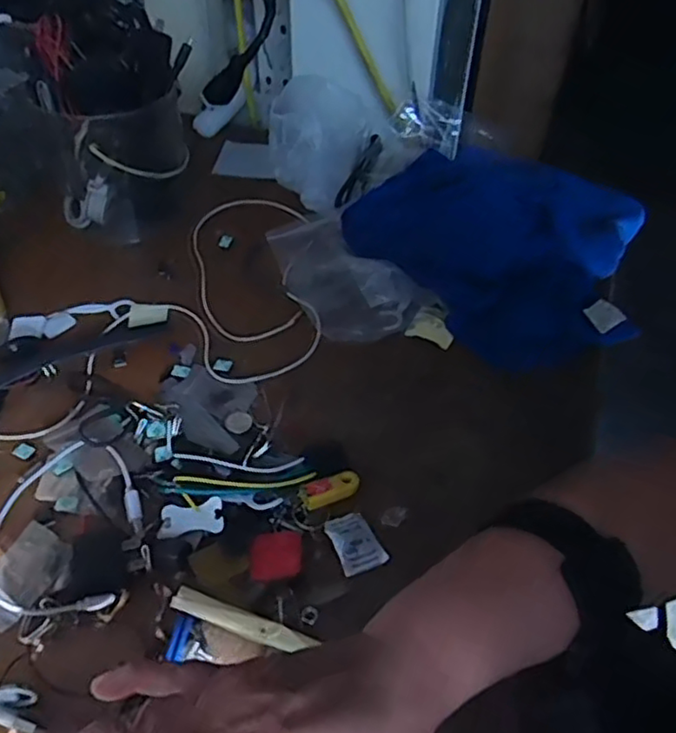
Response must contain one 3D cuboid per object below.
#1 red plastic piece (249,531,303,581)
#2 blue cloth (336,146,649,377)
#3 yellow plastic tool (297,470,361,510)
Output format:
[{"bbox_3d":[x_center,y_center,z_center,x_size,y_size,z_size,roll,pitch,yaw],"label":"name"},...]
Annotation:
[{"bbox_3d":[-0.037,0.113,0.397,0.031,0.004,0.032,0,47,-2],"label":"red plastic piece"},{"bbox_3d":[0.149,-0.112,0.572,0.239,0.056,0.226,34,55,26],"label":"blue cloth"},{"bbox_3d":[-0.004,0.080,0.427,0.040,0.009,0.017,-22,52,-21],"label":"yellow plastic tool"}]

